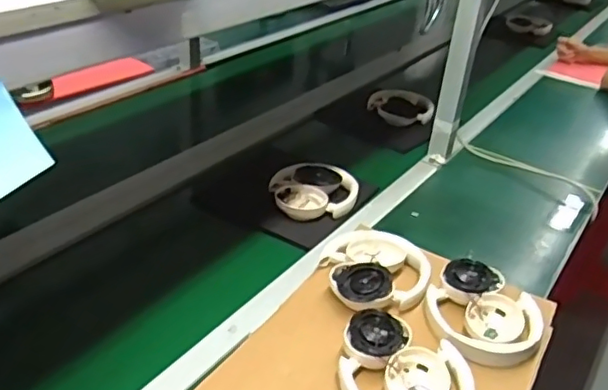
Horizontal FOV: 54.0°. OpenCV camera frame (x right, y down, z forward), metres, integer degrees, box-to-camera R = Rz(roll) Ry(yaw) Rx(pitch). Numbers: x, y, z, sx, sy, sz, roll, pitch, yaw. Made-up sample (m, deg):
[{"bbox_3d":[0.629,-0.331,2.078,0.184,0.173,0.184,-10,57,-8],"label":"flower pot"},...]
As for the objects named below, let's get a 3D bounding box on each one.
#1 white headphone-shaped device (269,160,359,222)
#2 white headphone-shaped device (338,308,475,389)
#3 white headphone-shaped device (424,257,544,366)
[{"bbox_3d":[0.020,-0.006,1.097,0.154,0.055,0.137,1,33,-7],"label":"white headphone-shaped device"},{"bbox_3d":[0.122,0.217,0.723,0.155,0.036,0.166,7,32,3],"label":"white headphone-shaped device"},{"bbox_3d":[0.252,0.160,0.843,0.150,0.037,0.174,2,32,-5],"label":"white headphone-shaped device"}]

